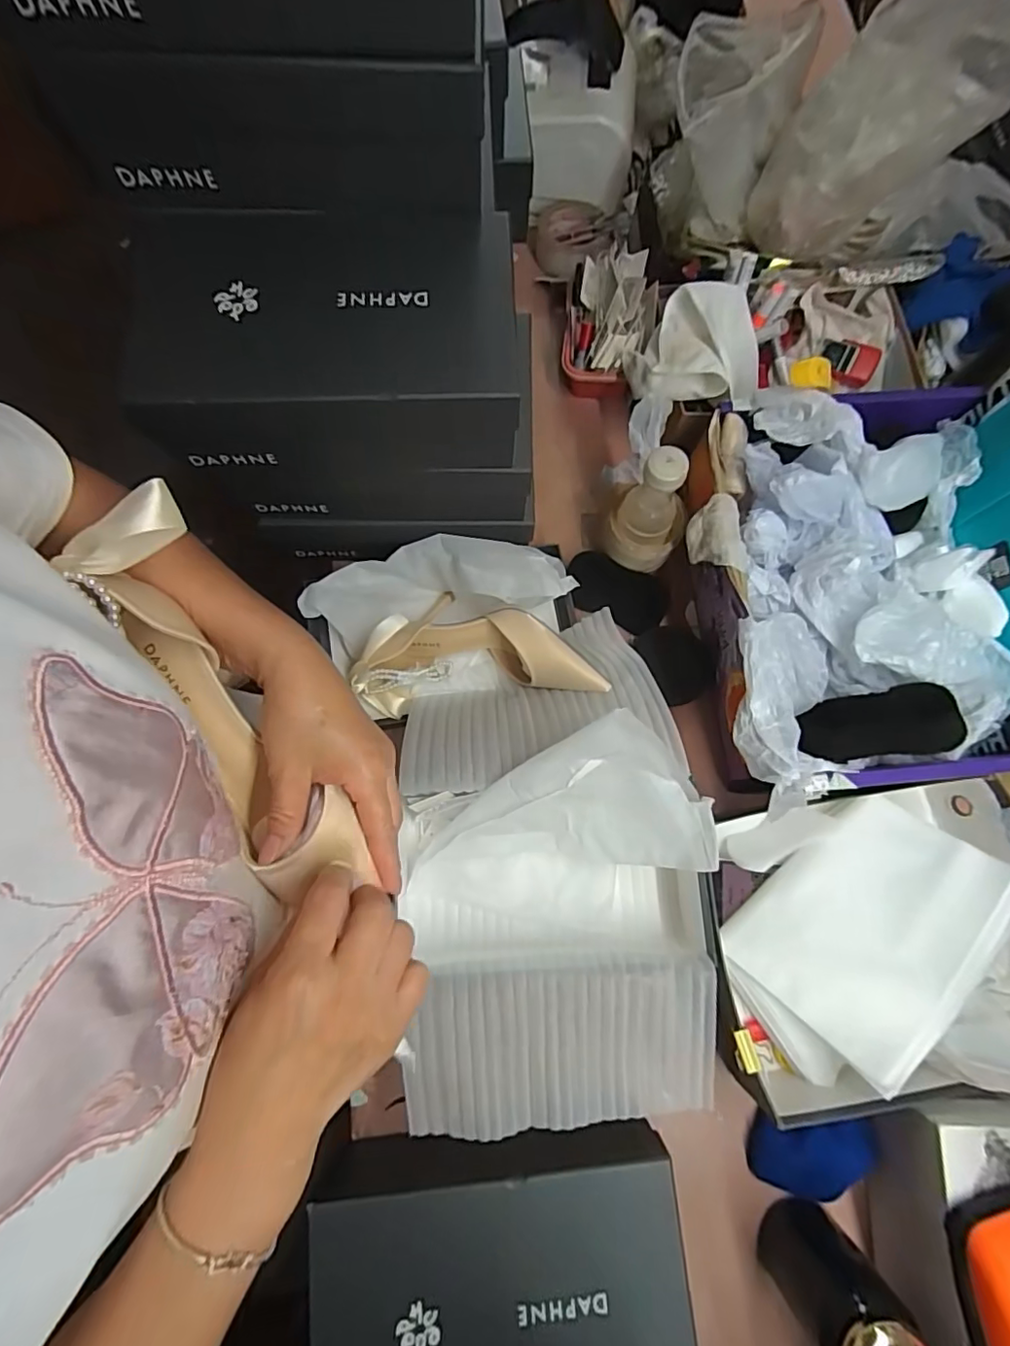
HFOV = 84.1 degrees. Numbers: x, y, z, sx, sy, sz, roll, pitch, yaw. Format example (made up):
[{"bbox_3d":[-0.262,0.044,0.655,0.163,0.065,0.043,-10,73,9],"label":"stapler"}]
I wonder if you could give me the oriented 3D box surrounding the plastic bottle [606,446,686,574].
[{"bbox_3d":[0.161,-0.177,0.603,0.082,0.152,0.073,18,76,4],"label":"plastic bottle"}]

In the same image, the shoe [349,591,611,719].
[{"bbox_3d":[-0.036,-0.032,0.631,0.257,0.065,0.134,-6,76,-3],"label":"shoe"}]

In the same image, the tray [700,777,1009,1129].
[{"bbox_3d":[0.361,0.250,0.534,0.333,0.132,0.265,-5,76,-2],"label":"tray"}]

